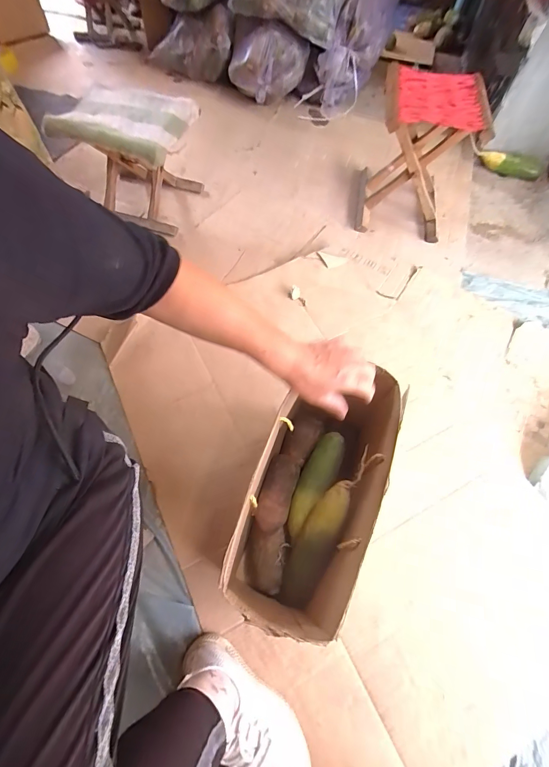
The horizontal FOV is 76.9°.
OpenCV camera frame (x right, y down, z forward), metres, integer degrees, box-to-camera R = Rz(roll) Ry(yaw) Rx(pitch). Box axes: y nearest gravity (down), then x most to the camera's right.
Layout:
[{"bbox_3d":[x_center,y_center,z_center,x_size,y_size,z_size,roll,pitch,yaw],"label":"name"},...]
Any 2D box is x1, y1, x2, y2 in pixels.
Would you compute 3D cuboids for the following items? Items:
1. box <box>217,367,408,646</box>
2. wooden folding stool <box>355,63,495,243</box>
[{"bbox_3d":[0.059,0.177,0.558,0.159,0.232,0.358,22,63,7],"label":"box"},{"bbox_3d":[0.411,-0.665,1.013,0.246,0.313,0.317,10,61,2],"label":"wooden folding stool"}]

